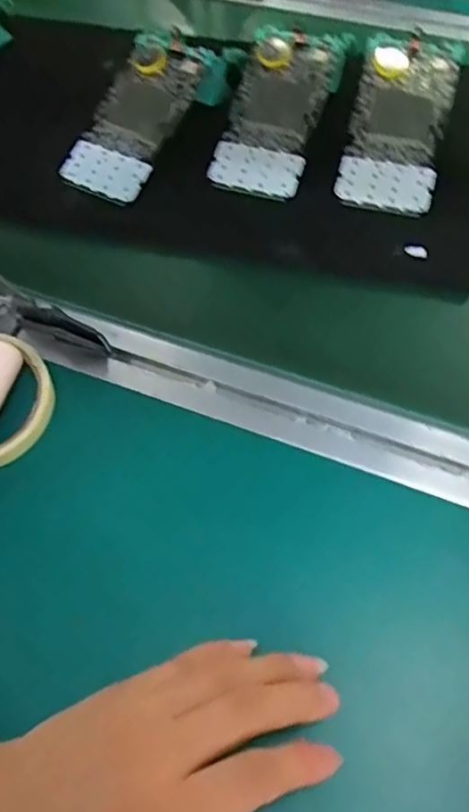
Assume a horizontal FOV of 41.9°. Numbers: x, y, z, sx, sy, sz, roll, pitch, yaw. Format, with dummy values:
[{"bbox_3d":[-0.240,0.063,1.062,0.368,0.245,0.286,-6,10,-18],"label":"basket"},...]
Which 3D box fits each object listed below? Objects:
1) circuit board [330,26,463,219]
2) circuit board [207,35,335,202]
[{"bbox_3d":[0.121,-0.207,0.447,0.066,0.012,0.142,14,81,10],"label":"circuit board"},{"bbox_3d":[0.031,-0.216,0.461,0.065,0.018,0.126,17,80,12],"label":"circuit board"}]

